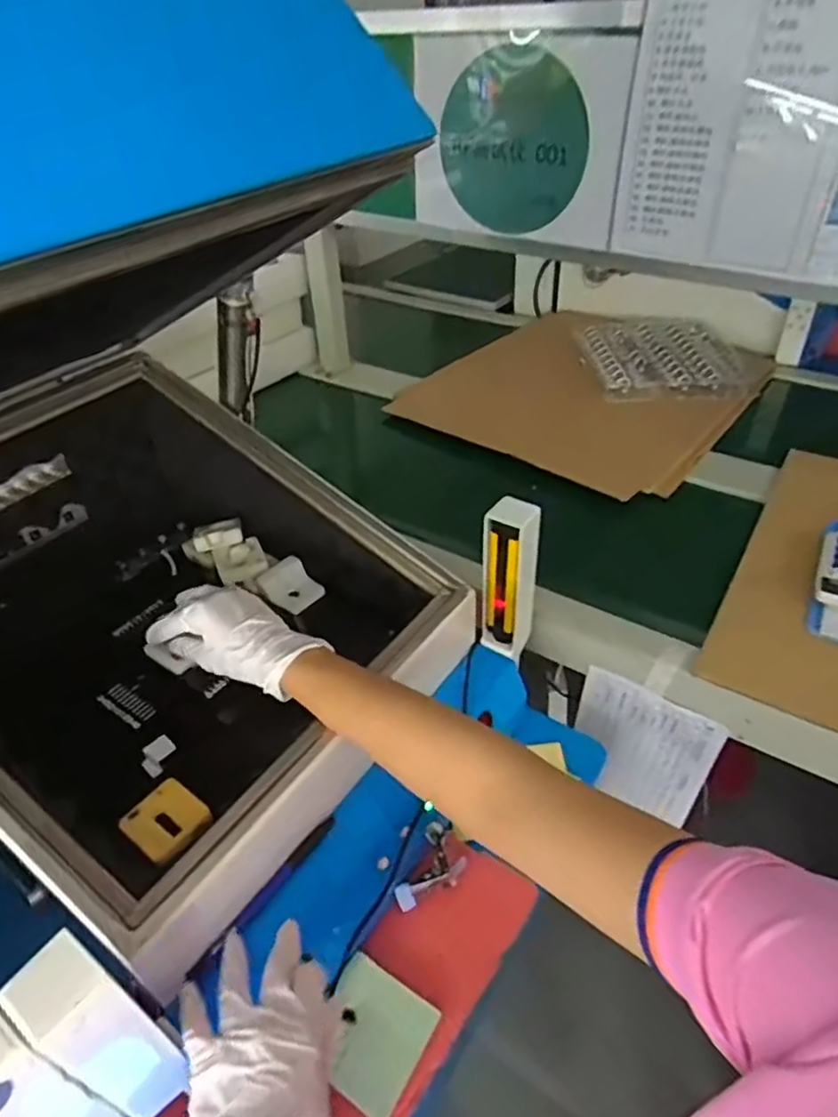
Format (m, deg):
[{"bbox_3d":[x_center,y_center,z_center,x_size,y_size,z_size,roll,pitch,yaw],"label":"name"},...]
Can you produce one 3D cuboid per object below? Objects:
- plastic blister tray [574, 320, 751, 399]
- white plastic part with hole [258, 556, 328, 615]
[{"bbox_3d":[0.382,-0.335,1.074,0.219,0.033,0.279,0,40,3],"label":"plastic blister tray"},{"bbox_3d":[-0.131,0.028,0.680,0.056,0.015,0.049,45,54,11],"label":"white plastic part with hole"}]

